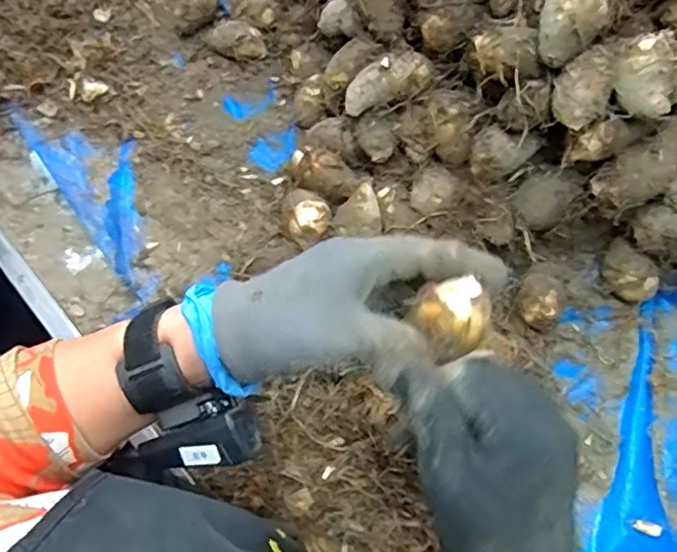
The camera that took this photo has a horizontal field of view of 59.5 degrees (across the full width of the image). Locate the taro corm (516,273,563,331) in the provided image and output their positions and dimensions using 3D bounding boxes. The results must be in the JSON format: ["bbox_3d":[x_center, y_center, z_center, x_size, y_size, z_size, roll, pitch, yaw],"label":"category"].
[{"bbox_3d":[0.170,0.022,0.503,0.040,0.036,0.041,40,75,13],"label":"taro corm"}]

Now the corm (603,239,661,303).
[{"bbox_3d":[0.250,0.000,0.513,0.050,0.040,0.032,39,76,14],"label":"corm"}]

